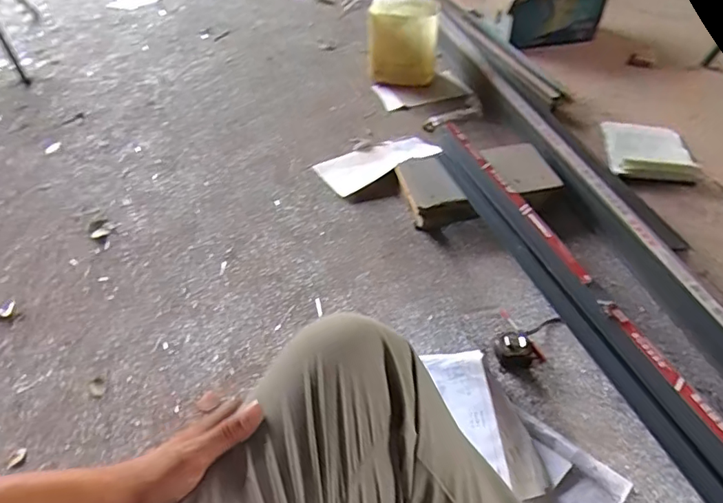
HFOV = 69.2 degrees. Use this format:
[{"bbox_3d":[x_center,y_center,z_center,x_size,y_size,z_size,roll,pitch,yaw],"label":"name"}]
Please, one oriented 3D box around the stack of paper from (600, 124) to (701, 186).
[{"bbox_3d":[0.775,-0.279,1.423,0.202,0.027,0.286,8,44,12],"label":"stack of paper"}]

